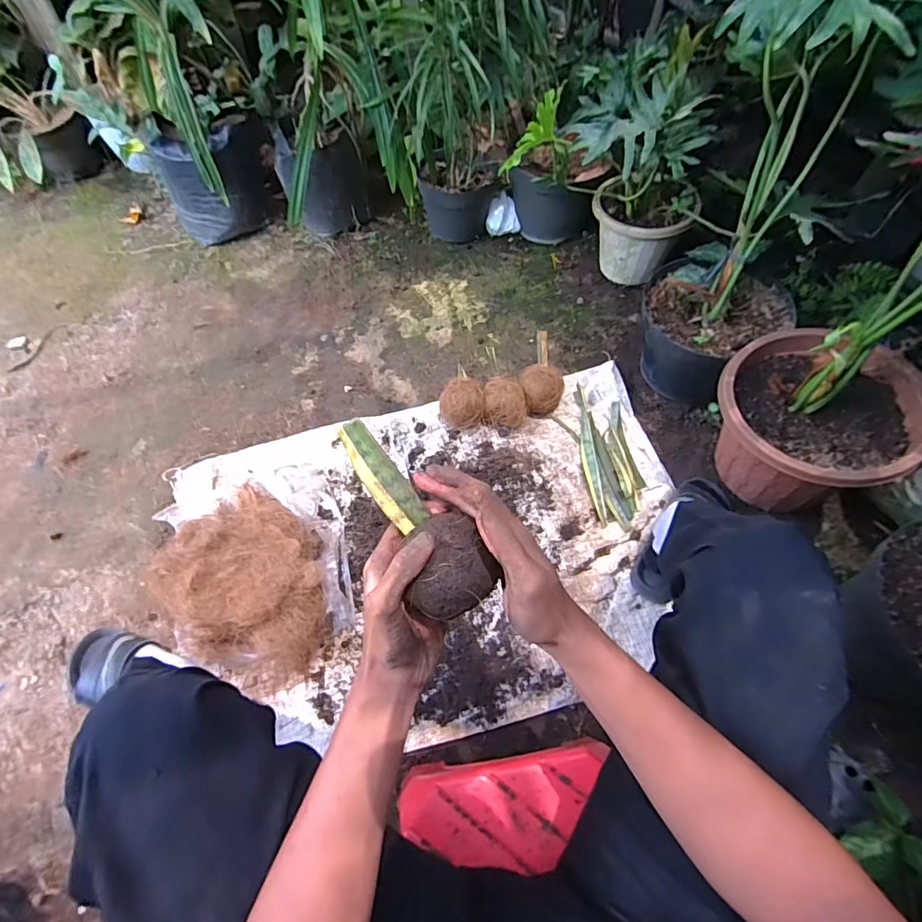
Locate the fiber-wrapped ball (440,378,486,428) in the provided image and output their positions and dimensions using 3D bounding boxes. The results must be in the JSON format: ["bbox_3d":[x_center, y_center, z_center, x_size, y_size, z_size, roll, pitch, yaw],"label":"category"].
[{"bbox_3d":[0.003,-0.116,1.005,0.090,0.089,0.091,-1,56,1],"label":"fiber-wrapped ball"}]

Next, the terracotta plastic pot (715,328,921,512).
[{"bbox_3d":[0.569,-0.054,0.828,0.276,0.238,0.271,-1,56,1],"label":"terracotta plastic pot"}]

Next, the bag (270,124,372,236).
[{"bbox_3d":[-0.385,-0.779,1.336,0.223,0.228,0.211,-25,63,-13],"label":"bag"}]

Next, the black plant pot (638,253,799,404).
[{"bbox_3d":[0.488,-0.260,0.994,0.261,0.224,0.260,-34,62,-20],"label":"black plant pot"}]

